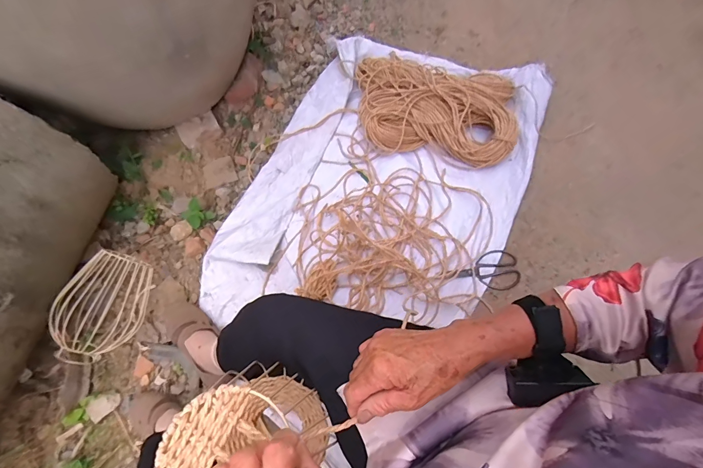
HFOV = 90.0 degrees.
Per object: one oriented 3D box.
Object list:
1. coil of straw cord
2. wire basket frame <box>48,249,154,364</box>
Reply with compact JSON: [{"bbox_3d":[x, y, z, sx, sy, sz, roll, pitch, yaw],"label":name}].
[{"bbox_3d":[0.243,-0.390,1.050,0.458,0.088,0.343,10,68,7],"label":"coil of straw cord"},{"bbox_3d":[-0.586,0.173,0.839,0.131,0.139,0.262,2,67,4],"label":"wire basket frame"}]

